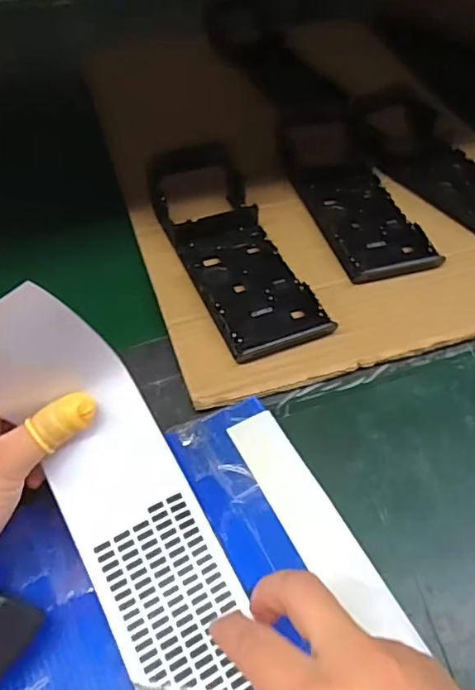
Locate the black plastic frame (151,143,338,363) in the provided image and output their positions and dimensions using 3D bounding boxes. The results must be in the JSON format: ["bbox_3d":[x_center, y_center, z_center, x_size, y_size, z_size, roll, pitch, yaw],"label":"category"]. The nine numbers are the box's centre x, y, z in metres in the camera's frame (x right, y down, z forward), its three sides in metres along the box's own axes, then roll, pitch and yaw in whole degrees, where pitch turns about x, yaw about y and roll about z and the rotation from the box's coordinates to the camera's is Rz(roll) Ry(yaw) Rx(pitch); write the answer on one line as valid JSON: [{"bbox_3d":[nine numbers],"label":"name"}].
[{"bbox_3d":[-0.006,-0.083,0.425,0.082,0.044,0.213,-15,52,-14],"label":"black plastic frame"}]

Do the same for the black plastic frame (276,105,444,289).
[{"bbox_3d":[0.097,-0.151,0.486,0.080,0.028,0.234,-11,51,-11],"label":"black plastic frame"}]

